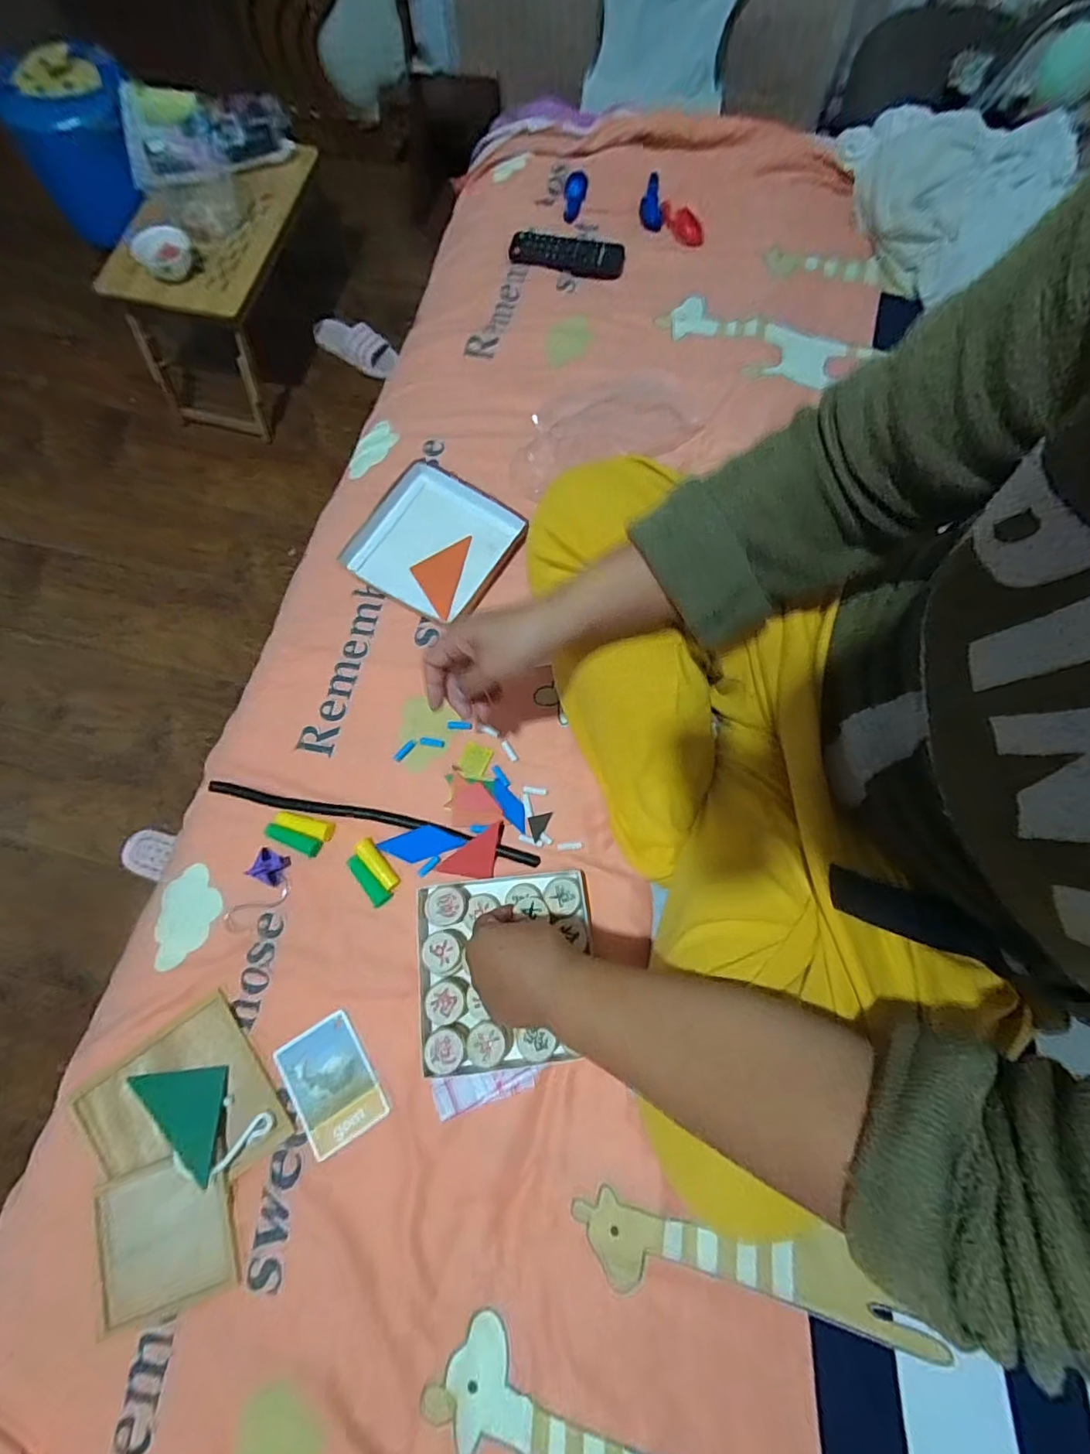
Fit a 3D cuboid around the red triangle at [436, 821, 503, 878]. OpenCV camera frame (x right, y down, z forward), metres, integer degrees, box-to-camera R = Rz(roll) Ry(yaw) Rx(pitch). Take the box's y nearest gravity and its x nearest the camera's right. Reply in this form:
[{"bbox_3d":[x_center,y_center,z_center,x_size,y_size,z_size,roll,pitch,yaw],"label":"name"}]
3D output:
[{"bbox_3d":[-0.075,0.122,0.537,0.053,0.004,0.055,10,73,1],"label":"red triangle"}]

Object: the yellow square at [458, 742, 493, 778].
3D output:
[{"bbox_3d":[-0.077,0.037,0.577,0.030,0.004,0.036,19,73,4],"label":"yellow square"}]

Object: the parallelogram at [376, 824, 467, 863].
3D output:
[{"bbox_3d":[-0.125,0.118,0.538,0.083,0.004,0.030,-17,74,-7],"label":"parallelogram"}]

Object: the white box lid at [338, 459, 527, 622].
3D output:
[{"bbox_3d":[-0.130,-0.223,0.635,0.173,0.029,0.163,32,75,8],"label":"white box lid"}]

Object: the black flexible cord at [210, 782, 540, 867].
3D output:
[{"bbox_3d":[-0.180,0.095,0.547,0.349,0.014,0.018,12,73,4],"label":"black flexible cord"}]

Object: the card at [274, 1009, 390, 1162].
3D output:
[{"bbox_3d":[-0.195,0.323,0.483,0.070,0.004,0.100,-30,76,-12],"label":"card"}]

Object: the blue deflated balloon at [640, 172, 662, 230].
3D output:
[{"bbox_3d":[0.162,-0.798,0.802,0.036,0.020,0.078,2,100,3],"label":"blue deflated balloon"}]

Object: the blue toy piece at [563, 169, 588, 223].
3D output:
[{"bbox_3d":[0.047,-0.823,0.817,0.034,0.017,0.100,2,73,-1],"label":"blue toy piece"}]

